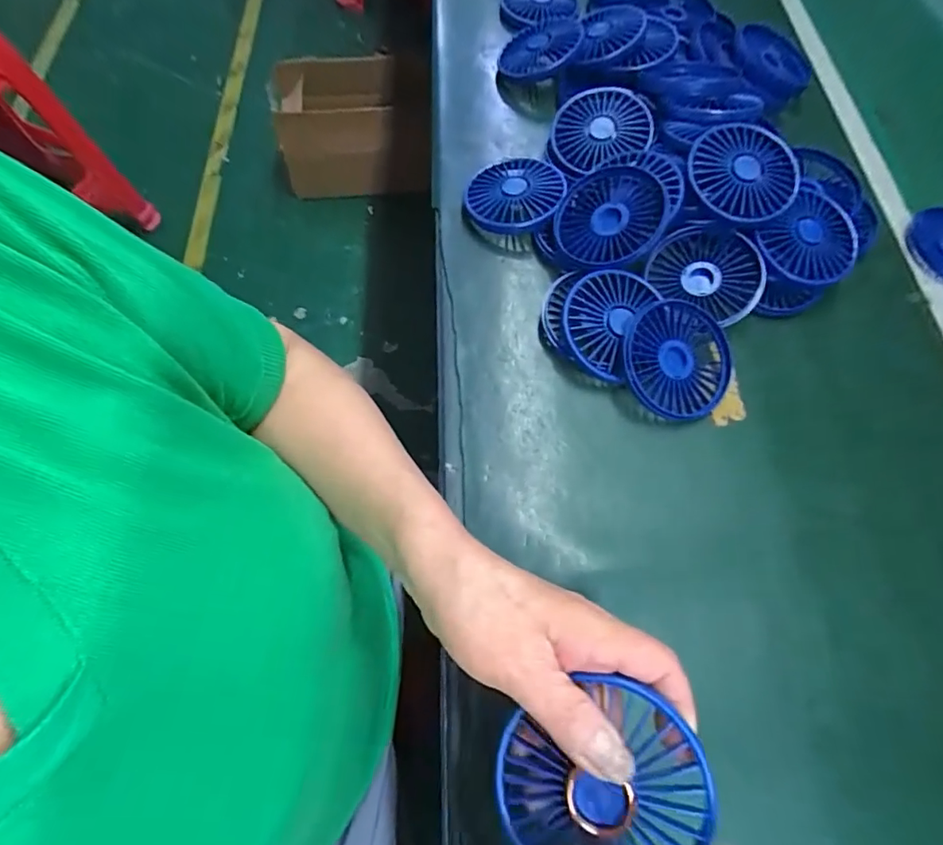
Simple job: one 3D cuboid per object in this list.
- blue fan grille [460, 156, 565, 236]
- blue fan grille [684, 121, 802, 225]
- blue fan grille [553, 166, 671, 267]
[{"bbox_3d":[0.039,-0.198,0.448,0.082,0.016,0.079,15,72,16],"label":"blue fan grille"},{"bbox_3d":[0.216,-0.199,0.410,0.083,0.012,0.081,0,83,2],"label":"blue fan grille"},{"bbox_3d":[0.113,-0.163,0.419,0.087,0.019,0.087,10,78,25],"label":"blue fan grille"}]

